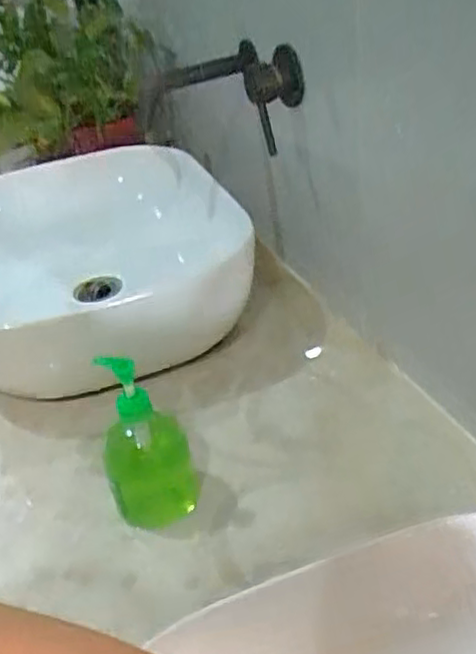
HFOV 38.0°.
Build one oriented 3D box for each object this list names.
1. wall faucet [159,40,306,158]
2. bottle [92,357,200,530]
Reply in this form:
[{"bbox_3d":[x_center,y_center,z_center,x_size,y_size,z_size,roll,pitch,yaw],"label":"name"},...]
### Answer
[{"bbox_3d":[-0.004,-0.291,0.857,0.189,0.112,0.061,19,42,33],"label":"wall faucet"},{"bbox_3d":[-0.084,0.104,0.624,0.079,0.156,0.050,-14,35,-10],"label":"bottle"}]

